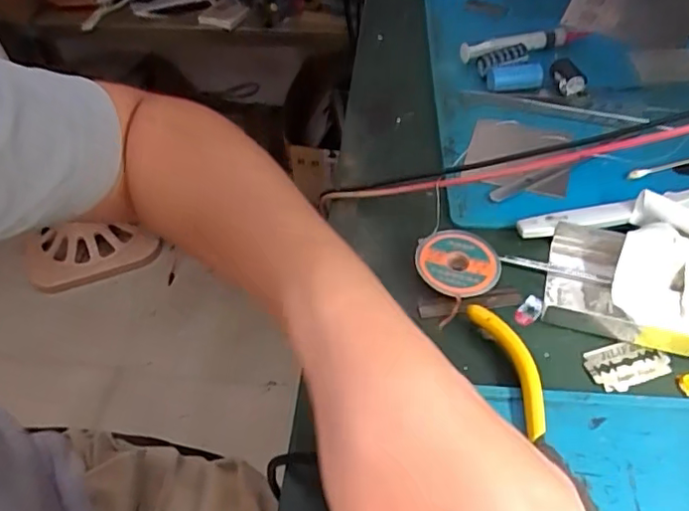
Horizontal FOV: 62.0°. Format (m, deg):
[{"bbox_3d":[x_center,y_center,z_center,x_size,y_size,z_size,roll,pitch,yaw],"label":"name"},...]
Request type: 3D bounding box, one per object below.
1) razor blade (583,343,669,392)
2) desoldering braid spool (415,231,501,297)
[{"bbox_3d":[0.142,0.055,0.286,0.040,0.005,0.022,-8,49,-4],"label":"razor blade"},{"bbox_3d":[0.064,0.004,0.321,0.046,0.013,0.045,2,49,5],"label":"desoldering braid spool"}]

